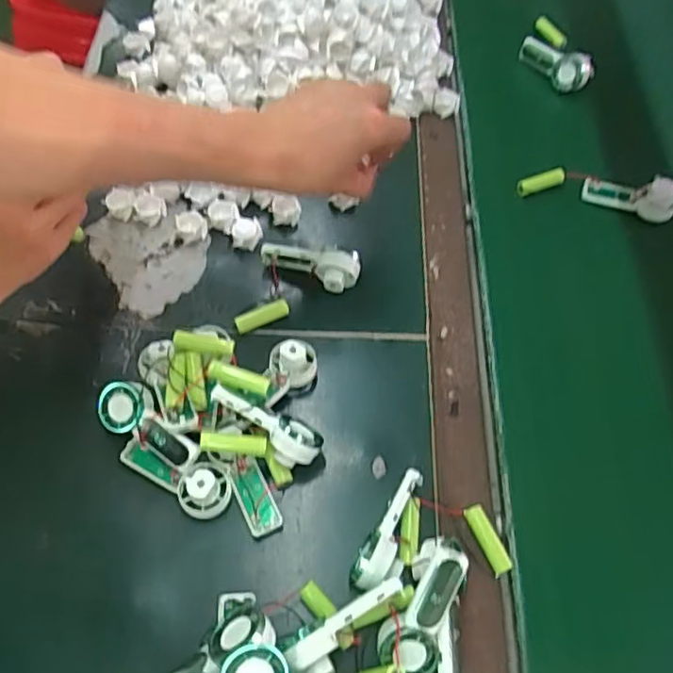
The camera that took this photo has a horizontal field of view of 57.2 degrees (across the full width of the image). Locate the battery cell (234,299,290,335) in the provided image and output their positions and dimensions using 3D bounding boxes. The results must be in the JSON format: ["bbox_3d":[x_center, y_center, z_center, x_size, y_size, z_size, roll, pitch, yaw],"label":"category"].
[{"bbox_3d":[-0.068,-0.019,0.562,0.052,0.017,0.016,-27,64,-17],"label":"battery cell"}]

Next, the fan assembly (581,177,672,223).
[{"bbox_3d":[0.313,-0.152,0.659,0.094,0.031,0.035,14,60,21],"label":"fan assembly"}]

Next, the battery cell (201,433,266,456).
[{"bbox_3d":[-0.079,0.082,0.471,0.049,0.013,0.014,2,59,-1],"label":"battery cell"}]

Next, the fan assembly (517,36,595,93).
[{"bbox_3d":[0.273,-0.344,0.769,0.098,0.032,0.053,41,66,19],"label":"fan assembly"}]

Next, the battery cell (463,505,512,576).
[{"bbox_3d":[0.115,0.156,0.473,0.016,0.015,0.052,-20,62,-14],"label":"battery cell"}]

